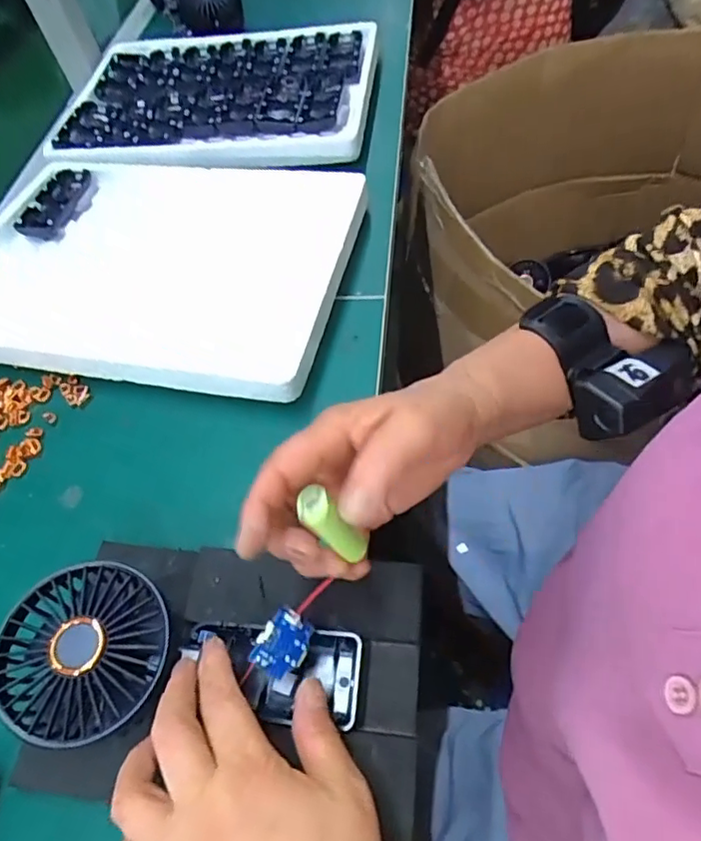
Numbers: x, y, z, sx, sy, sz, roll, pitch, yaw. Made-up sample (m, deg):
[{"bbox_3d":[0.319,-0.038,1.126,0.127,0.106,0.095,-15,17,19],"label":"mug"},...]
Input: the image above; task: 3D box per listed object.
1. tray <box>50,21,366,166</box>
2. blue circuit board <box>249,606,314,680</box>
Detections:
[{"bbox_3d":[-0.150,-0.367,0.623,0.335,0.028,0.239,1,58,10],"label":"tray"},{"bbox_3d":[-0.034,0.113,0.286,0.024,0.006,0.031,23,61,19],"label":"blue circuit board"}]

